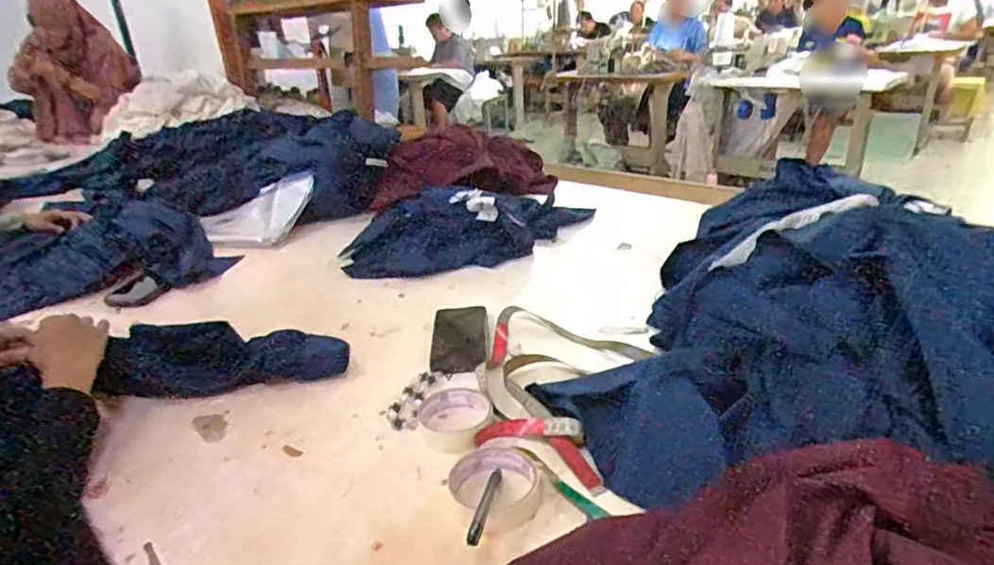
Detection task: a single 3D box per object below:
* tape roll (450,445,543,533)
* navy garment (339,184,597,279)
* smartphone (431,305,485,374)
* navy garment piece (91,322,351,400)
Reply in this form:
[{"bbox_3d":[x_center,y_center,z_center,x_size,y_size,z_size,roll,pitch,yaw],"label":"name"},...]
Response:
[{"bbox_3d":[0.003,0.190,0.551,0.076,0.019,0.090,-22,31,-32],"label":"tape roll"},{"bbox_3d":[-0.036,-0.126,1.153,0.537,0.097,0.216,-11,27,-13],"label":"navy garment"},{"bbox_3d":[-0.052,0.070,0.815,0.073,0.008,0.171,-5,26,0],"label":"smartphone"},{"bbox_3d":[-0.349,0.093,0.766,0.280,0.080,0.084,-10,27,-11],"label":"navy garment piece"}]

